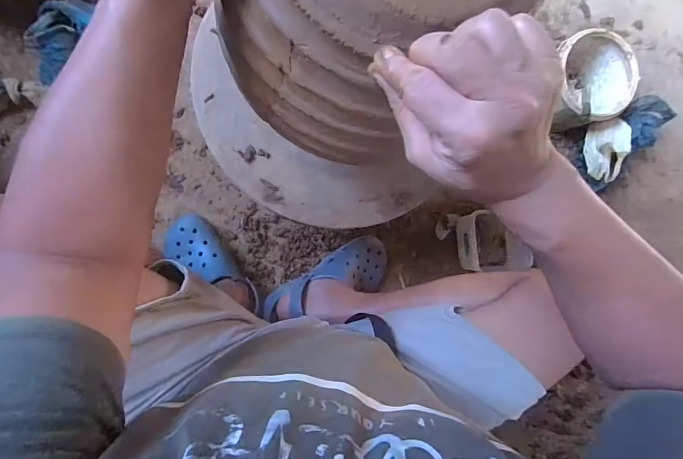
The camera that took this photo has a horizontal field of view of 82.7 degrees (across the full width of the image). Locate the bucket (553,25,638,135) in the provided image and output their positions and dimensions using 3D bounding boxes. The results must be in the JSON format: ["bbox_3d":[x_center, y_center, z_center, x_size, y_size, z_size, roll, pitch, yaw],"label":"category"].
[{"bbox_3d":[0.517,-0.313,0.844,0.163,0.148,0.170,0,90,-9],"label":"bucket"}]

